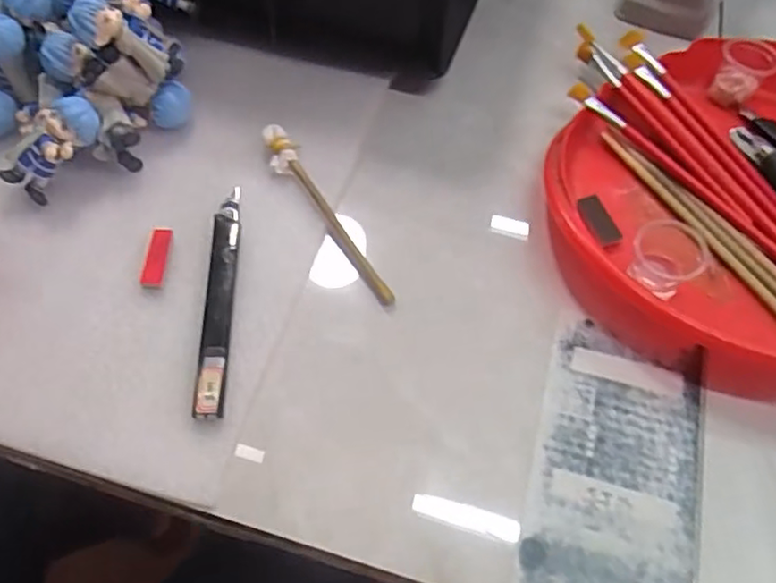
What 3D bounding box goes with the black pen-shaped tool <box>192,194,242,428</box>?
[{"bbox_3d":[-0.091,0.001,0.350,0.015,0.010,0.140,-1,58,-3],"label":"black pen-shaped tool"}]

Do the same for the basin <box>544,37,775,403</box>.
[{"bbox_3d":[0.218,-0.053,0.377,0.228,0.046,0.223,1,57,-2],"label":"basin"}]

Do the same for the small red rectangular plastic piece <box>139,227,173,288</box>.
[{"bbox_3d":[-0.129,-0.019,0.363,0.013,0.006,0.038,2,57,-1],"label":"small red rectangular plastic piece"}]

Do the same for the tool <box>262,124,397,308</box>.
[{"bbox_3d":[-0.039,-0.046,0.381,0.017,0.018,0.138,-27,63,-18],"label":"tool"}]

